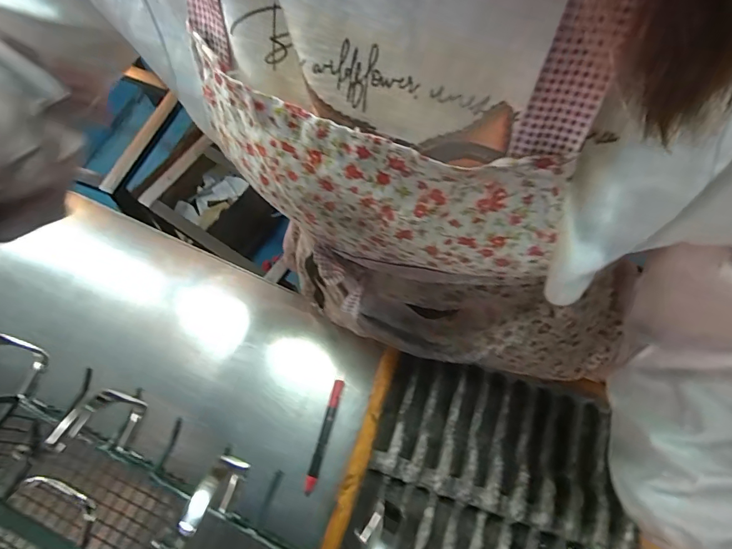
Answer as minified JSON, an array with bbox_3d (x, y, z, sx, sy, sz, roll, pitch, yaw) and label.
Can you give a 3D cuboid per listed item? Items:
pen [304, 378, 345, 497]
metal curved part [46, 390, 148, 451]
[{"bbox_3d":[-0.061,0.237,0.632,0.016,0.021,0.161,15,68,6],"label":"pen"},{"bbox_3d":[-0.169,0.095,0.280,0.008,0.077,0.037,19,69,8],"label":"metal curved part"}]

